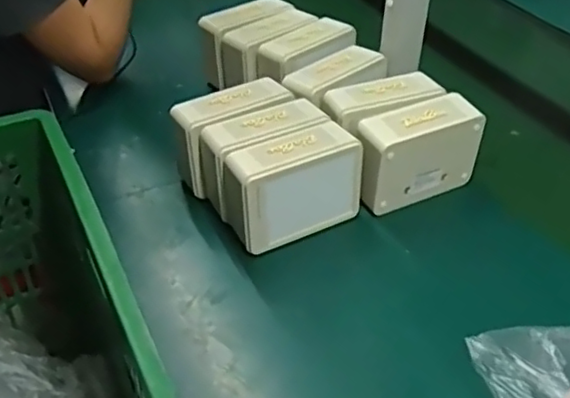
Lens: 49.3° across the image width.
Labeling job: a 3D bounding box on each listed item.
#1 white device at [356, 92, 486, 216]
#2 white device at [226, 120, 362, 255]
[{"bbox_3d":[0.148,-0.052,0.705,0.144,0.104,0.049,-18,43,-20],"label":"white device"},{"bbox_3d":[0.009,-0.013,0.666,0.141,0.108,0.060,-20,44,-22],"label":"white device"}]

